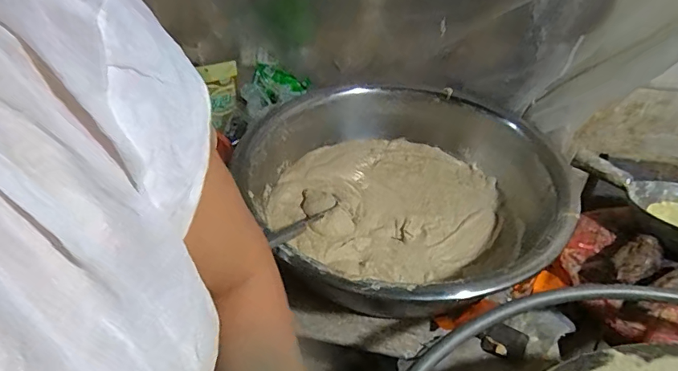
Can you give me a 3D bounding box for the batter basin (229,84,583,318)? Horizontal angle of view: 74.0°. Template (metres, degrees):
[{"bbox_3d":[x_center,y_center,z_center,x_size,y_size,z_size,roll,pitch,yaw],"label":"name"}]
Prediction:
[{"bbox_3d":[0.130,0.001,0.886,0.543,0.148,0.600,-22,46,-26],"label":"batter basin"}]

